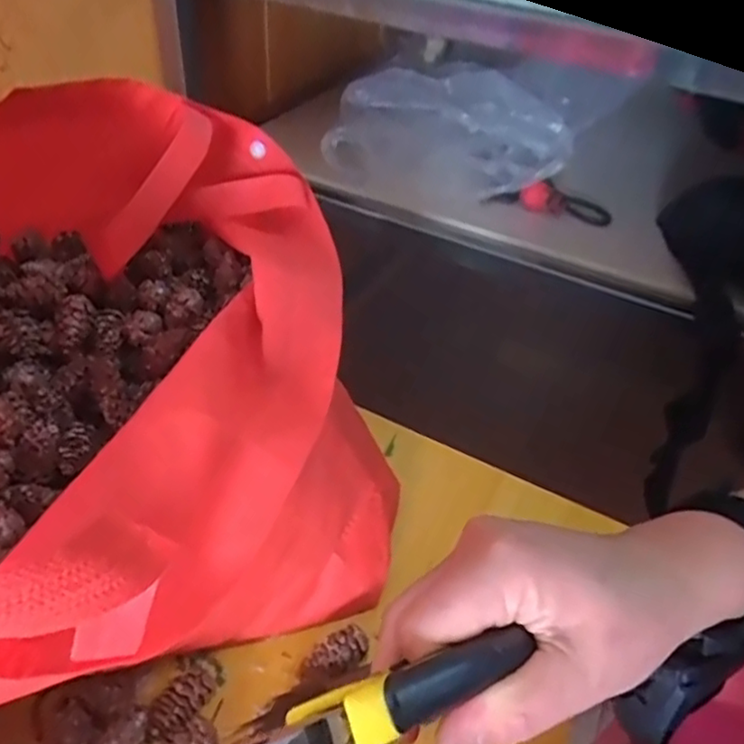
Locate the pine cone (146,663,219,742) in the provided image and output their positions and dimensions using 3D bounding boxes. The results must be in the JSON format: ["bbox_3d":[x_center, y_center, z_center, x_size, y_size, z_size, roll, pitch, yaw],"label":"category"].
[{"bbox_3d":[-0.096,0.168,0.349,0.023,0.021,0.045,19,44,15],"label":"pine cone"}]

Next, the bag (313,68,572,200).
[{"bbox_3d":[0.071,-0.237,0.667,0.226,0.106,0.077,23,45,19],"label":"bag"}]

